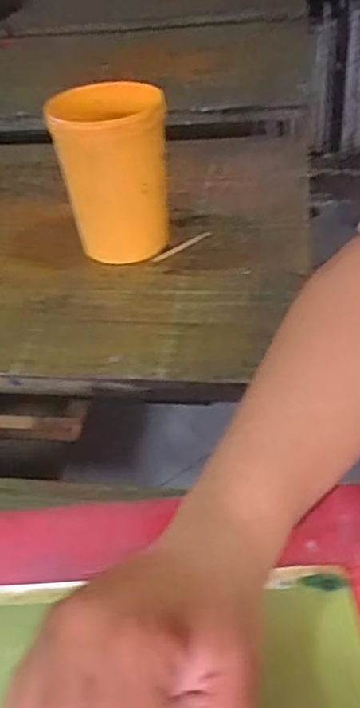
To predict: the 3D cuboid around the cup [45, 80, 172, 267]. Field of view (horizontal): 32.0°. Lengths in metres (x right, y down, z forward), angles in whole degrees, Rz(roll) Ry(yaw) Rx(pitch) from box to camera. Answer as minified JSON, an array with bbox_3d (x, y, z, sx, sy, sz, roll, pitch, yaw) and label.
[{"bbox_3d":[-0.053,-0.146,0.515,0.079,0.126,0.100,-9,40,-2],"label":"cup"}]

